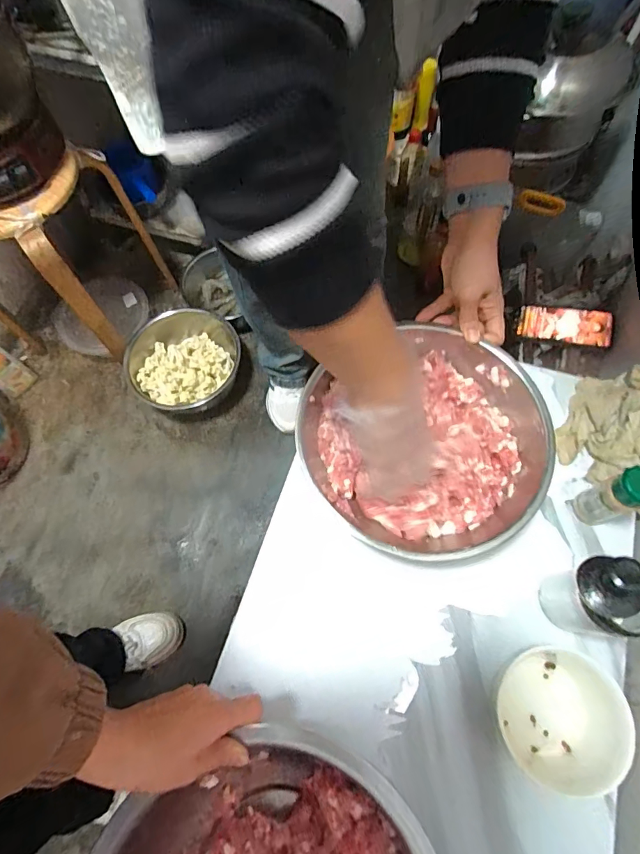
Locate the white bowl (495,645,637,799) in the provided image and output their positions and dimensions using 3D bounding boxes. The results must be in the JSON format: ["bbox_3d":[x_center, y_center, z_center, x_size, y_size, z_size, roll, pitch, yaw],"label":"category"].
[{"bbox_3d":[0.227,0.275,0.407,0.115,0.038,0.107,-1,67,2],"label":"white bowl"}]

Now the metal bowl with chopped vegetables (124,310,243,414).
[{"bbox_3d":[-0.327,-0.144,1.049,0.267,0.101,0.255,-1,67,2],"label":"metal bowl with chopped vegetables"}]

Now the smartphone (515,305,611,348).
[{"bbox_3d":[0.421,-0.179,0.748,0.145,0.010,0.075,12,67,21],"label":"smartphone"}]

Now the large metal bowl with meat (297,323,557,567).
[{"bbox_3d":[0.128,0.020,0.489,0.273,0.075,0.246,-29,69,-10],"label":"large metal bowl with meat"}]

